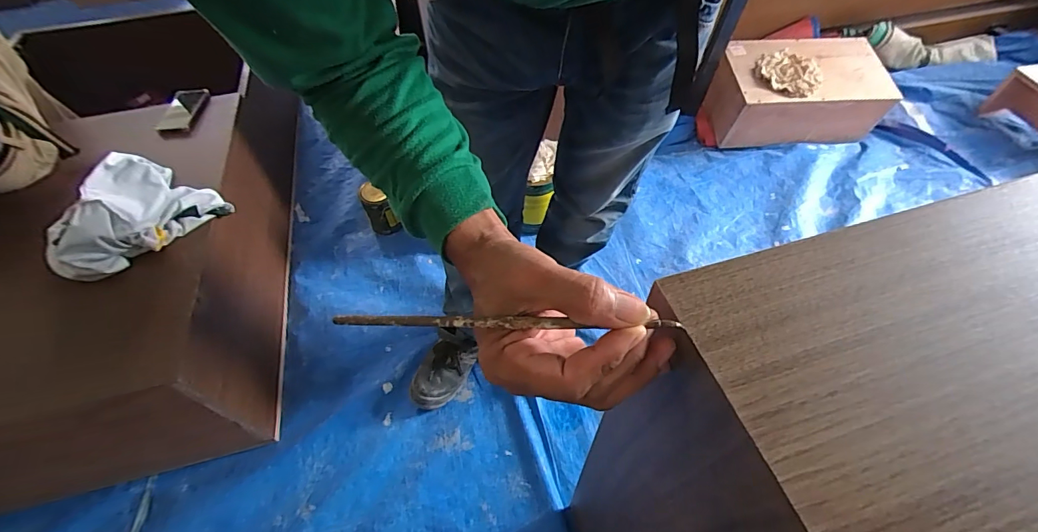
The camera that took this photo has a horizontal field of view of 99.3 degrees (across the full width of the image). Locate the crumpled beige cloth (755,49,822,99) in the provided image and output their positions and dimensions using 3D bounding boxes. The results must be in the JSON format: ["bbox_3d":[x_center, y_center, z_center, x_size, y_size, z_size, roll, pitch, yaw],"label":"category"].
[{"bbox_3d":[0.829,-0.598,1.356,0.187,0.030,0.175,27,59,21],"label":"crumpled beige cloth"}]

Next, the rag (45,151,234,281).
[{"bbox_3d":[-0.756,-0.098,0.853,0.197,0.119,0.275,19,56,16],"label":"rag"}]

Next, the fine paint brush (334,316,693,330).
[{"bbox_3d":[-0.009,0.032,0.248,0.192,0.009,0.006,0,55,3],"label":"fine paint brush"}]

